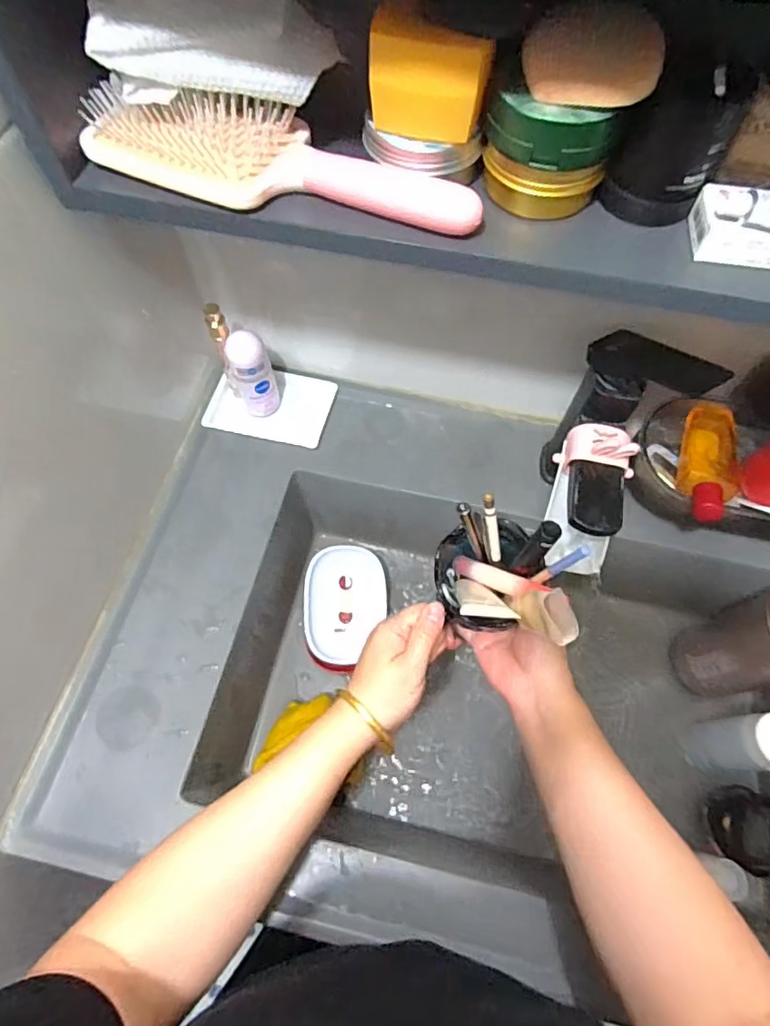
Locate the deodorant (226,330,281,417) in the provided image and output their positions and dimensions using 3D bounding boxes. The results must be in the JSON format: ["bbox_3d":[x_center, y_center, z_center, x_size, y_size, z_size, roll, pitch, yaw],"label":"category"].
[{"bbox_3d":[-0.134,-0.140,0.541,0.037,0.090,0.033,-25,67,-12],"label":"deodorant"}]

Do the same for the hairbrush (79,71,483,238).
[{"bbox_3d":[-0.060,-0.203,0.297,0.228,0.032,0.060,11,65,4],"label":"hairbrush"}]

